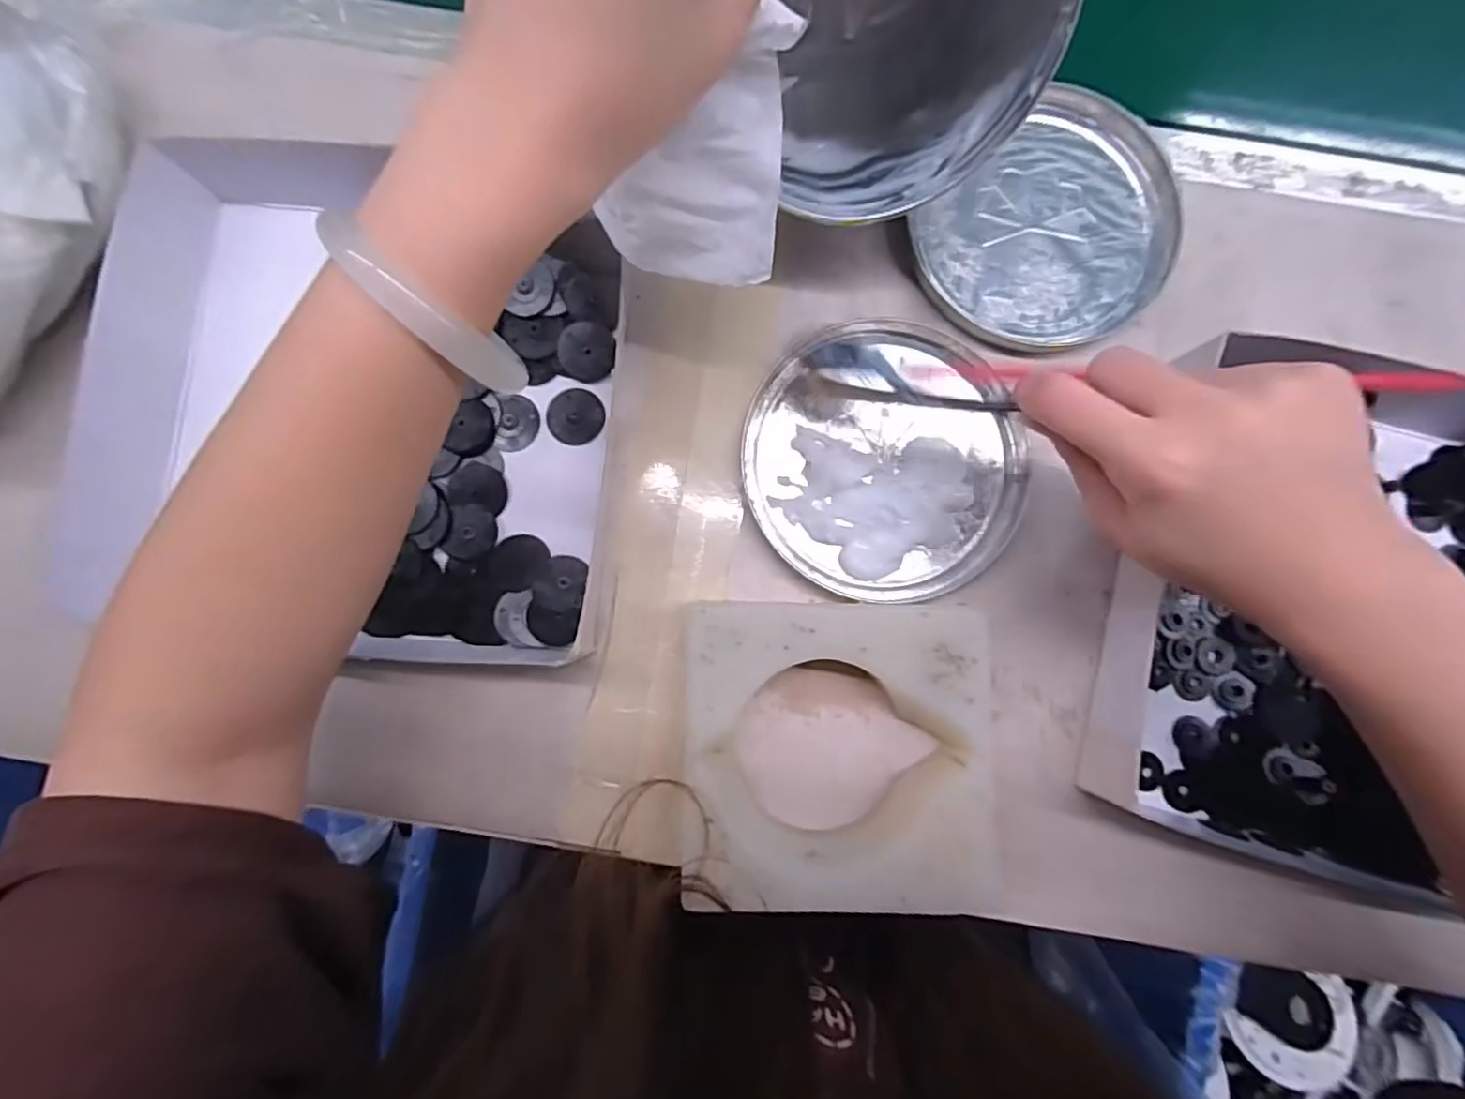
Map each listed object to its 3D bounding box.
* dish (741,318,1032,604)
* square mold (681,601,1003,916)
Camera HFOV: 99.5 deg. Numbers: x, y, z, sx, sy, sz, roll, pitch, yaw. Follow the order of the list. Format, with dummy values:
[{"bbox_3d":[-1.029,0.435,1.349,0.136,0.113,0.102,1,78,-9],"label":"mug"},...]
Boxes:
[{"bbox_3d":[0.072,-0.042,0.282,0.127,0.023,0.125,0,84,-1],"label":"dish"},{"bbox_3d":[0.044,0.084,0.262,0.125,0.029,0.120,2,84,-1],"label":"square mold"}]

